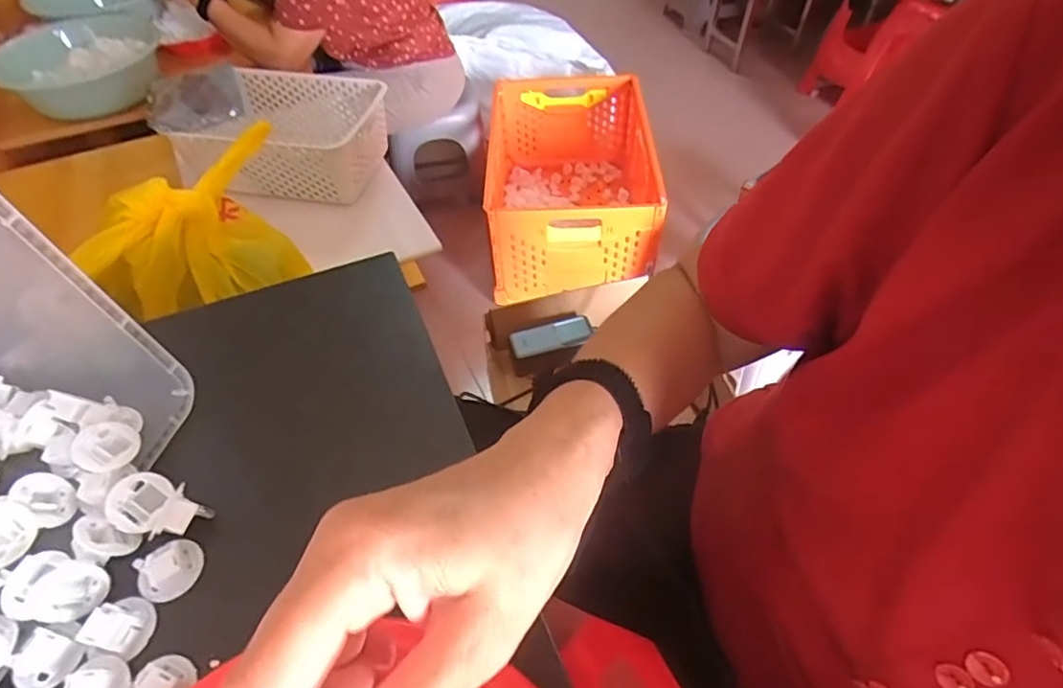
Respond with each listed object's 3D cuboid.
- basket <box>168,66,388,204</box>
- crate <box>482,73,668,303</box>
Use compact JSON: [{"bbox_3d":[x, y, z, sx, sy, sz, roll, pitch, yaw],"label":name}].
[{"bbox_3d":[-0.399,-0.344,0.963,0.295,0.113,0.209,8,51,7],"label":"basket"},{"bbox_3d":[0.100,-0.441,1.576,0.428,0.293,0.658,-1,50,0],"label":"crate"}]

